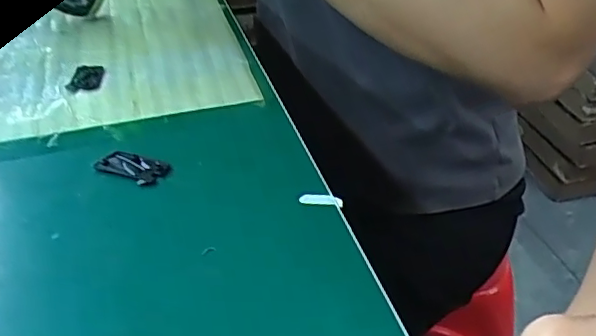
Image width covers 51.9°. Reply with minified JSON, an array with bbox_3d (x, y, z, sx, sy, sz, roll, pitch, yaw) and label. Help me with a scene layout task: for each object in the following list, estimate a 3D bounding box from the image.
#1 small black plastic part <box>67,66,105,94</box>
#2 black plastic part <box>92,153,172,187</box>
[{"bbox_3d":[-0.128,-0.055,0.369,0.019,0.004,0.036,-8,38,-4],"label":"small black plastic part"},{"bbox_3d":[-0.080,-0.001,0.295,0.034,0.004,0.018,16,42,24],"label":"black plastic part"}]

